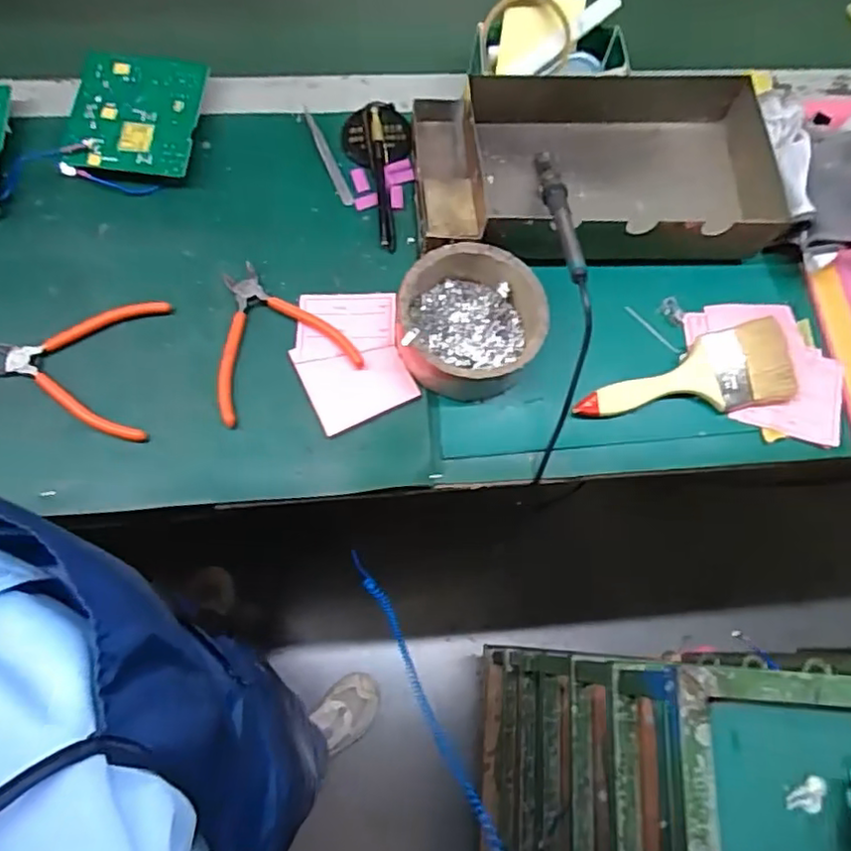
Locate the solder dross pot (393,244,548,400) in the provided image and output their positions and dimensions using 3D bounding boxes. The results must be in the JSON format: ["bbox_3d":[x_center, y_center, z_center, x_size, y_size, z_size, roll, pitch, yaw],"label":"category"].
[{"bbox_3d":[0.037,-0.089,0.547,0.119,0.054,0.120,1,71,-4],"label":"solder dross pot"}]

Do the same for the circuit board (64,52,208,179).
[{"bbox_3d":[-0.274,-0.296,0.600,0.116,0.012,0.129,6,74,-5],"label":"circuit board"}]

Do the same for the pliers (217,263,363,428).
[{"bbox_3d":[-0.139,-0.081,0.555,0.124,0.010,0.128,-26,74,-12],"label":"pliers"}]

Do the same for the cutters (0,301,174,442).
[{"bbox_3d":[-0.295,-0.052,0.536,0.136,0.010,0.123,4,71,-3],"label":"cutters"}]

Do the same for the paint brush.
[{"bbox_3d":[0.228,-0.043,0.566,0.196,0.030,0.068,-9,72,-7],"label":"paint brush"}]

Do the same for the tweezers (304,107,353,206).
[{"bbox_3d":[-0.097,-0.266,0.625,0.012,0.008,0.118,-22,74,-11],"label":"tweezers"}]

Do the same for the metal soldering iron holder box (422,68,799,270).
[{"bbox_3d":[0.164,-0.241,0.601,0.340,0.065,0.169,-4,71,-5],"label":"metal soldering iron holder box"}]

